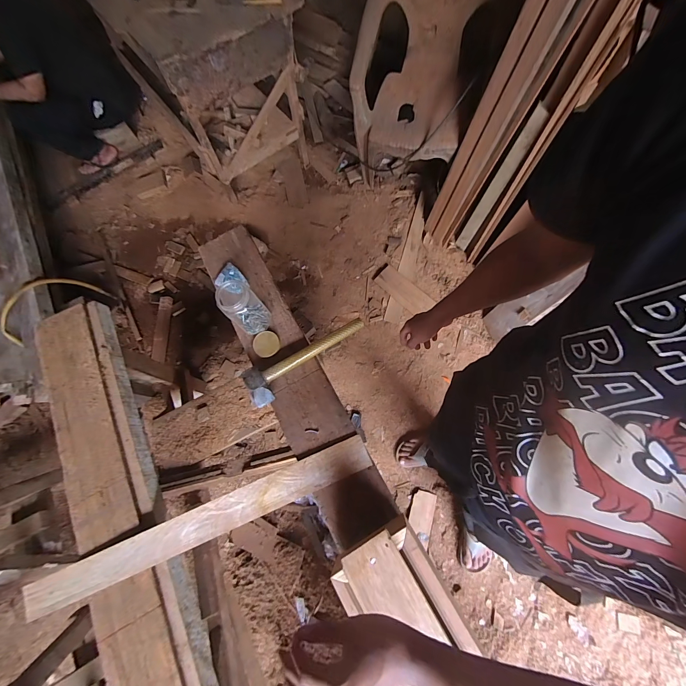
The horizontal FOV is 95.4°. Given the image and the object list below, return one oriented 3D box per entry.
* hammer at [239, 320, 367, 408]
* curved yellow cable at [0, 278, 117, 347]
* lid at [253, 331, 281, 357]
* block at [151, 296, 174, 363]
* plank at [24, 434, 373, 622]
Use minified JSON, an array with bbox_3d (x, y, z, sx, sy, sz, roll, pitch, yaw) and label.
[{"bbox_3d":[-0.081,0.030,0.710,0.305,0.038,0.075,-33,71,-6],"label":"hammer"},{"bbox_3d":[-1.164,-0.186,1.303,0.068,0.199,0.452,7,34,20],"label":"curved yellow cable"},{"bbox_3d":[-0.183,0.002,0.740,0.062,0.008,0.062,-2,70,5],"label":"lid"},{"bbox_3d":[-0.881,-0.072,1.525,0.063,0.019,0.319,6,78,-21],"label":"block"},{"bbox_3d":[-0.286,0.370,0.638,0.722,0.009,0.069,-24,73,-3],"label":"plank"}]

